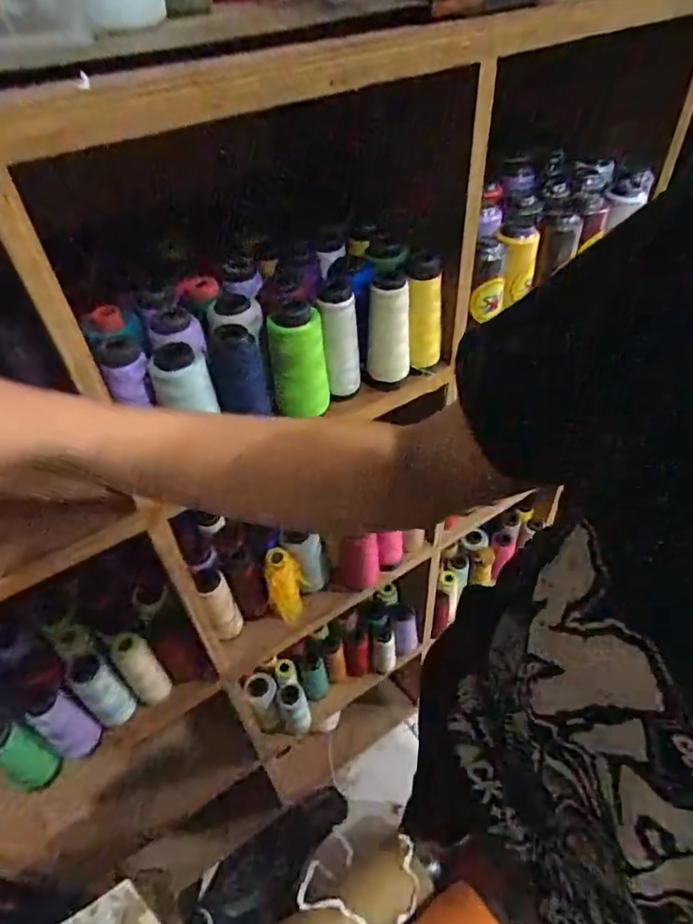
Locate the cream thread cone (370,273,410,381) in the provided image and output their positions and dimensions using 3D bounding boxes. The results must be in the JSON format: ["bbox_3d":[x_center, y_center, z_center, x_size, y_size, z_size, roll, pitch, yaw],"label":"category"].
[{"bbox_3d":[0.041,-0.130,0.534,0.038,0.105,0.035,0,45,4],"label":"cream thread cone"}]

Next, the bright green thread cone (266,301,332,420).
[{"bbox_3d":[-0.043,-0.090,0.500,0.050,0.092,0.046,-5,45,-1],"label":"bright green thread cone"}]

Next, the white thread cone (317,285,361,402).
[{"bbox_3d":[-0.005,-0.111,0.520,0.033,0.102,0.035,-3,45,0],"label":"white thread cone"}]

